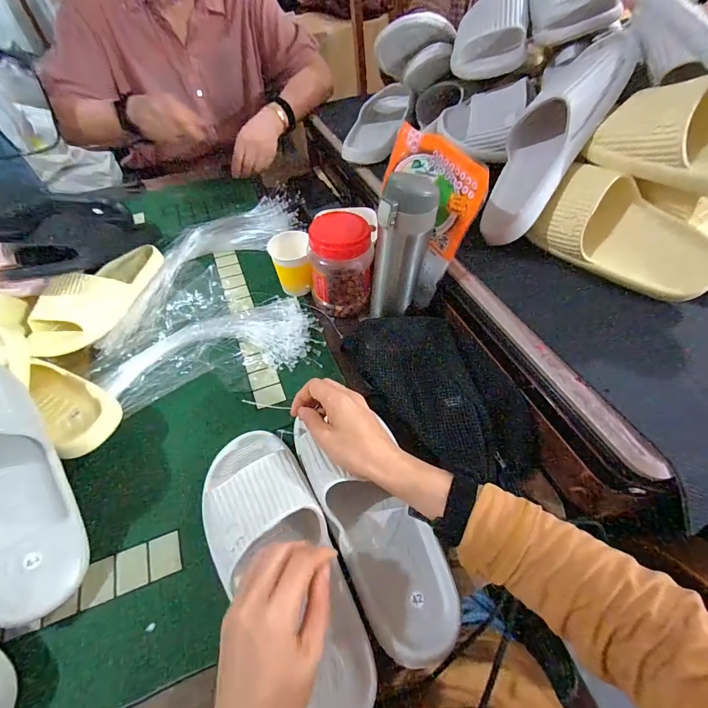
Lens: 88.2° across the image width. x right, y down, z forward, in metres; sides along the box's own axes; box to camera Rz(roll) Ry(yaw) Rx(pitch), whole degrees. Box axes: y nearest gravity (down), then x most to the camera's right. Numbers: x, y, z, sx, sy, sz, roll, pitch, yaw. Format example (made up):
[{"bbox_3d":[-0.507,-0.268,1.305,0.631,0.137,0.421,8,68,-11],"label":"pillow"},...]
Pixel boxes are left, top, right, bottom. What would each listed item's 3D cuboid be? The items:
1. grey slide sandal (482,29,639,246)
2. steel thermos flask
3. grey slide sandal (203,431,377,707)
[{"bbox_3d":[0.233,-0.264,0.449,0.093,0.252,0.083,39,23,27],"label":"grey slide sandal"},{"bbox_3d":[0.063,-0.131,0.468,0.066,0.200,0.055,11,54,10],"label":"steel thermos flask"},{"bbox_3d":[-0.070,0.191,0.343,0.107,0.067,0.270,-27,65,-18],"label":"grey slide sandal"}]

